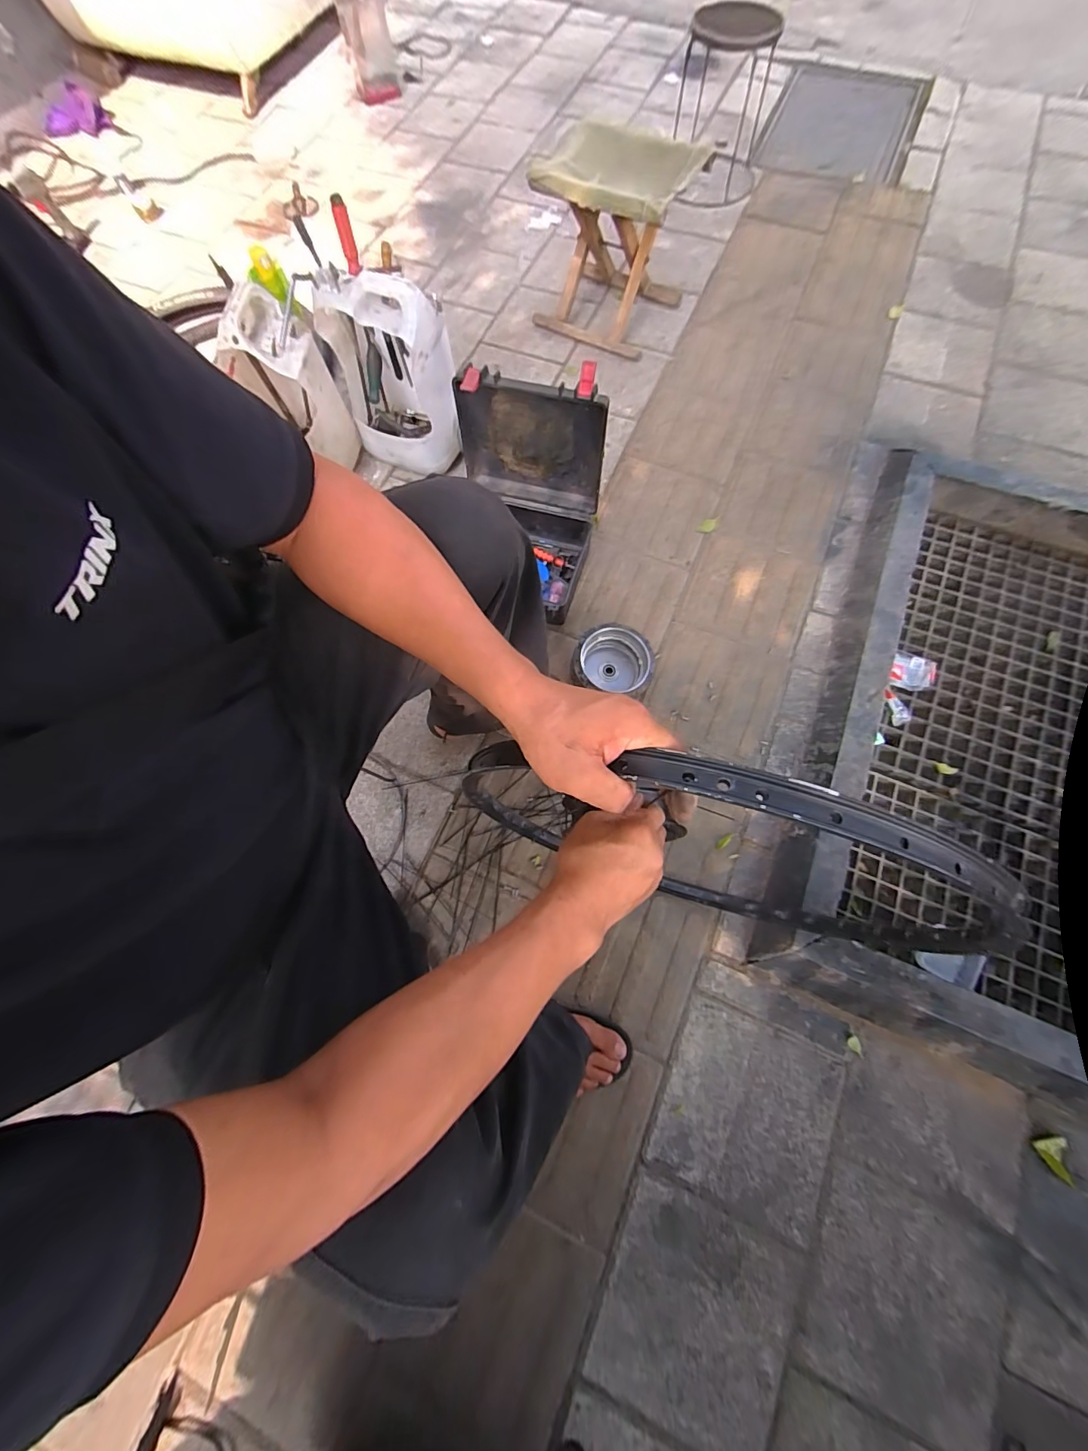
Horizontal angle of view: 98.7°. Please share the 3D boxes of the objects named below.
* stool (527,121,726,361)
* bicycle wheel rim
[{"bbox_3d":[0.180,-1.192,1.148,0.338,0.292,0.311,29,76,13],"label":"stool"},{"bbox_3d":[0.170,0.157,0.545,0.541,0.528,0.027,0,60,40],"label":"bicycle wheel rim"}]

